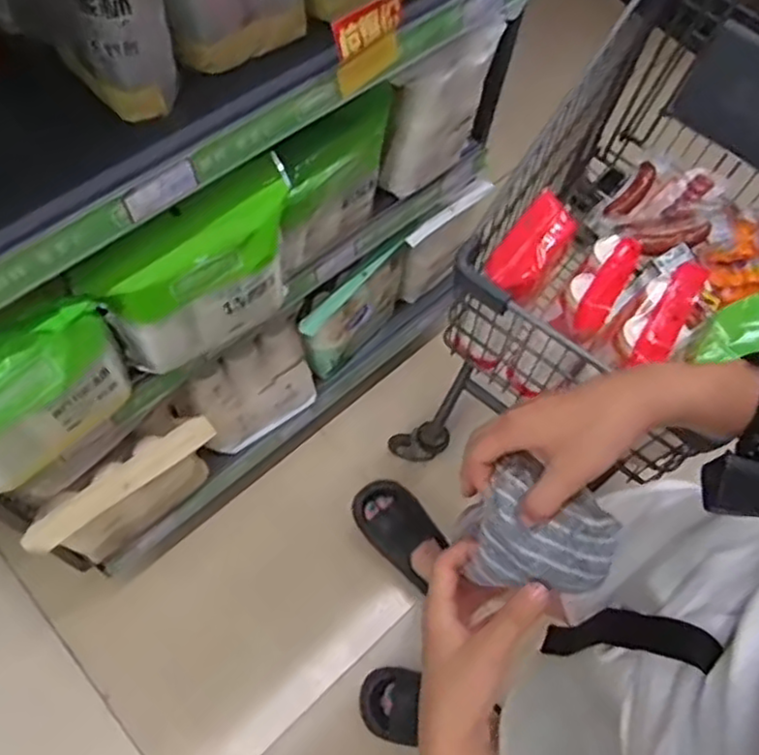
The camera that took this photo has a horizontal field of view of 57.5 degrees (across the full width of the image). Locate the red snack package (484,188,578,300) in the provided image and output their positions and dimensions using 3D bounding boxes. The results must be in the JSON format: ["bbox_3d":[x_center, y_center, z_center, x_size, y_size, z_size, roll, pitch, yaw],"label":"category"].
[{"bbox_3d":[0.192,-0.165,0.863,0.069,0.056,0.140,35,82,13],"label":"red snack package"}]

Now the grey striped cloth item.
[{"bbox_3d":[0.100,0.096,0.440,0.086,0.052,0.068,14,63,3],"label":"grey striped cloth item"}]

